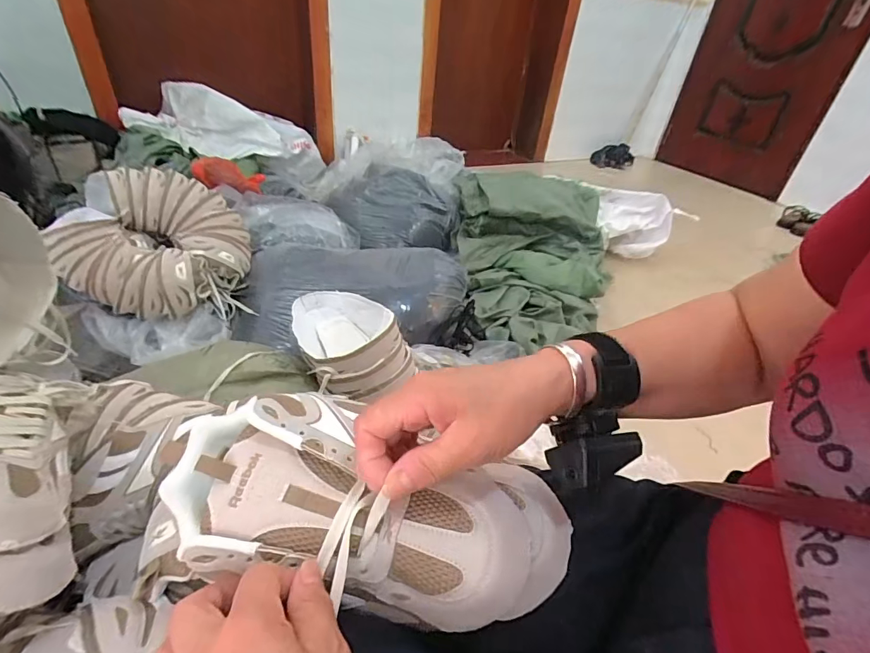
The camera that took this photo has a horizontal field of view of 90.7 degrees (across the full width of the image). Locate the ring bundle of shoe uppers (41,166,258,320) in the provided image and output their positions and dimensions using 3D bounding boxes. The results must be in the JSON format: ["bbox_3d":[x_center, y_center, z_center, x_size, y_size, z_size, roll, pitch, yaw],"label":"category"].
[{"bbox_3d":[-0.639,-0.186,0.984,0.379,0.212,0.308,-7,38,-18],"label":"ring bundle of shoe uppers"}]

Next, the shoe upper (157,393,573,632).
[{"bbox_3d":[-0.047,0.118,0.289,0.269,0.071,0.120,14,37,5],"label":"shoe upper"}]

